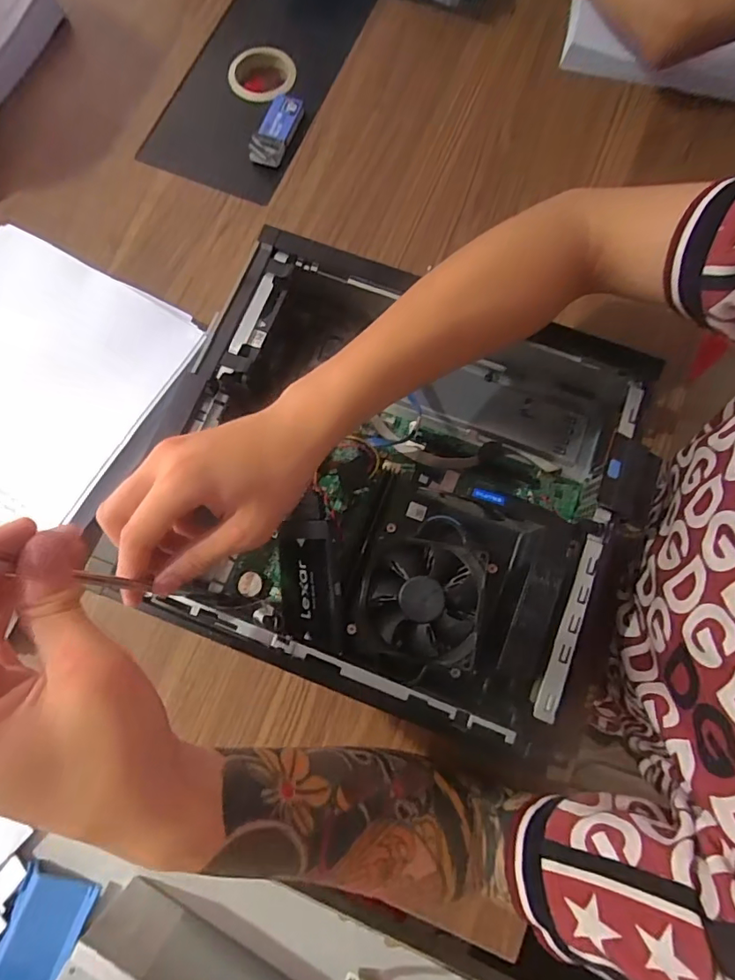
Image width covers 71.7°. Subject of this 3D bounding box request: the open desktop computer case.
[{"bbox_3d":[0.022,-0.005,0.394,0.310,0.108,0.288,19,78,5],"label":"open desktop computer case"}]

